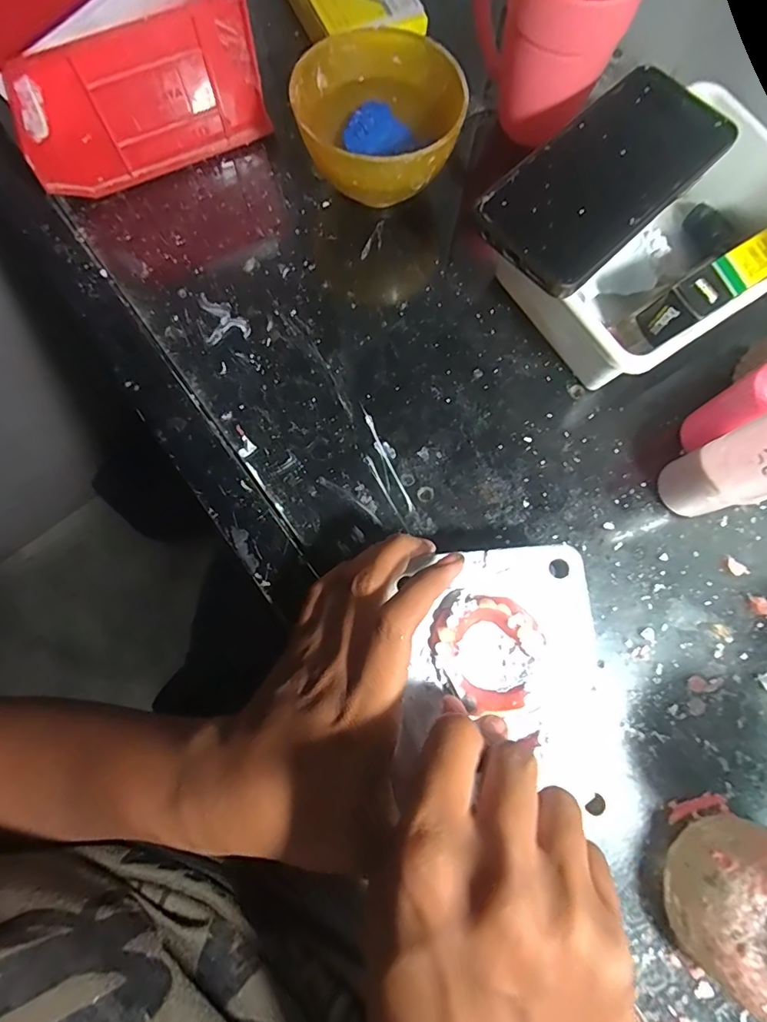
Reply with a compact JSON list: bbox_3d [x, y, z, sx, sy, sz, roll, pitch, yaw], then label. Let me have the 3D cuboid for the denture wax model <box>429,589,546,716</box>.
[{"bbox_3d":[0.053,0.073,0.249,0.056,0.013,0.057,0,77,-1],"label":"denture wax model"}]

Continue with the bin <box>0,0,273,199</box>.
[{"bbox_3d":[-0.175,-0.305,0.322,0.165,0.106,0.088,-28,79,-7],"label":"bin"}]

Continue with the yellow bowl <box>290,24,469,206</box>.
[{"bbox_3d":[-0.003,-0.260,0.336,0.106,0.065,0.110,0,77,-1],"label":"yellow bowl"}]

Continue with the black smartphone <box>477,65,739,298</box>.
[{"bbox_3d":[0.133,-0.199,0.284,0.162,0.009,0.077,-43,81,-10],"label":"black smartphone"}]

